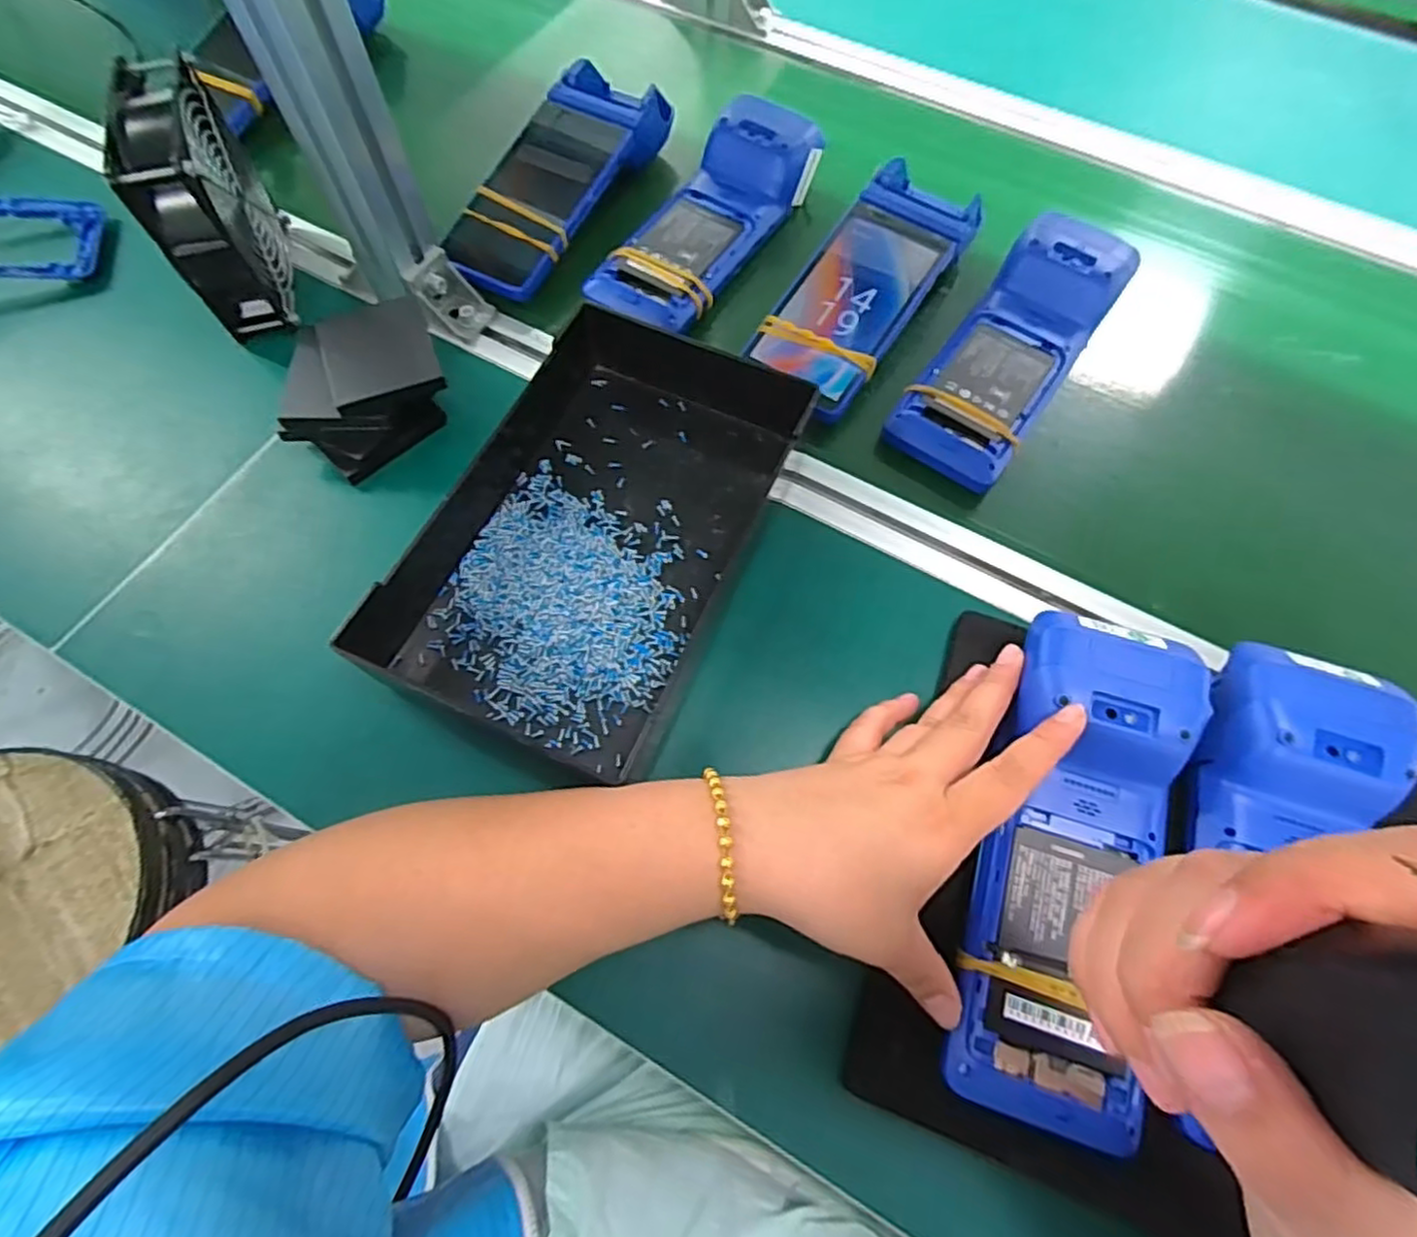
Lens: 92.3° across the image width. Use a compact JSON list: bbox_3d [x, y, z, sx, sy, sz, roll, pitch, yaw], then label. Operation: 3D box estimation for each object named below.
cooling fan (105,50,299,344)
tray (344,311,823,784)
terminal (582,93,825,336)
[{"bbox_3d":[-0.328,-0.275,0.454,0.048,0.131,0.132,-17,68,-8],"label":"cooling fan"},{"bbox_3d":[-0.057,-0.067,0.400,0.169,0.049,0.292,23,69,9],"label":"tray"},{"bbox_3d":[0.001,-0.296,0.509,0.084,0.048,0.225,33,77,14],"label":"terminal"}]

